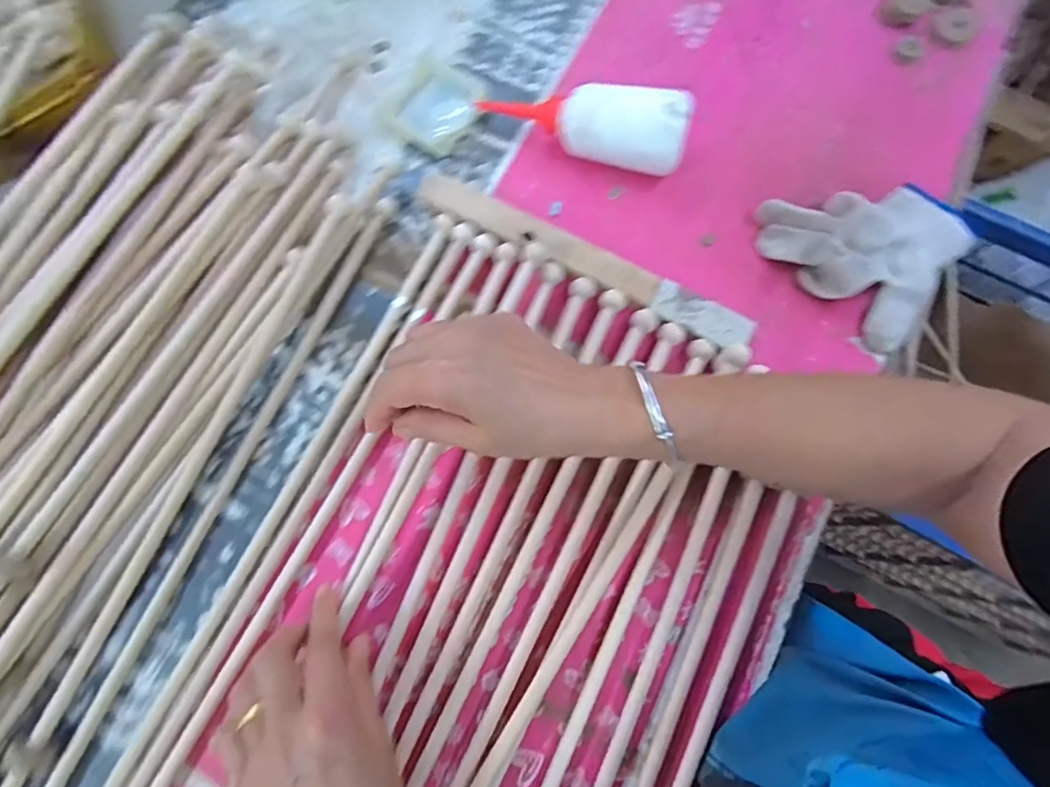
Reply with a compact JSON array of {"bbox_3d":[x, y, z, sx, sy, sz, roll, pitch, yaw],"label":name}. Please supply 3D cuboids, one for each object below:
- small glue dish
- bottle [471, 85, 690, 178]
[{"bbox_3d":[-0.079,-0.261,0.495,0.073,0.010,0.082,30,78,7],"label":"small glue dish"},{"bbox_3d":[0.058,-0.228,0.465,0.162,0.057,0.050,18,76,18],"label":"bottle"}]

